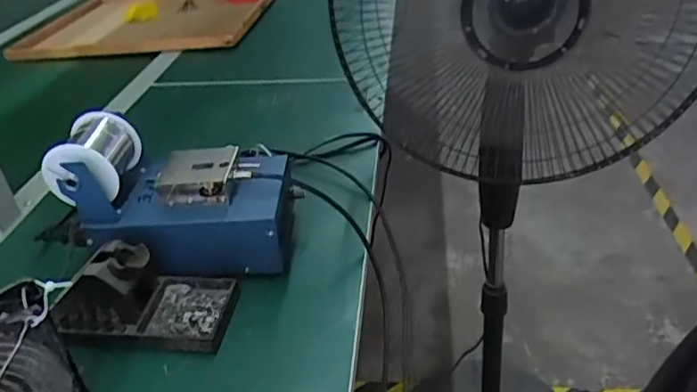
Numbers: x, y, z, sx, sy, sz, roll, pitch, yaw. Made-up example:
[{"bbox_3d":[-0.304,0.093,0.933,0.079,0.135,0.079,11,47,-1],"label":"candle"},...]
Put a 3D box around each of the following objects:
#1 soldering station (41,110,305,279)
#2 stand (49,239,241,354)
[{"bbox_3d":[-0.160,-0.004,0.564,0.205,0.131,0.118,-4,33,2],"label":"soldering station"},{"bbox_3d":[-0.169,0.080,0.502,0.134,0.074,0.081,2,34,11],"label":"stand"}]

